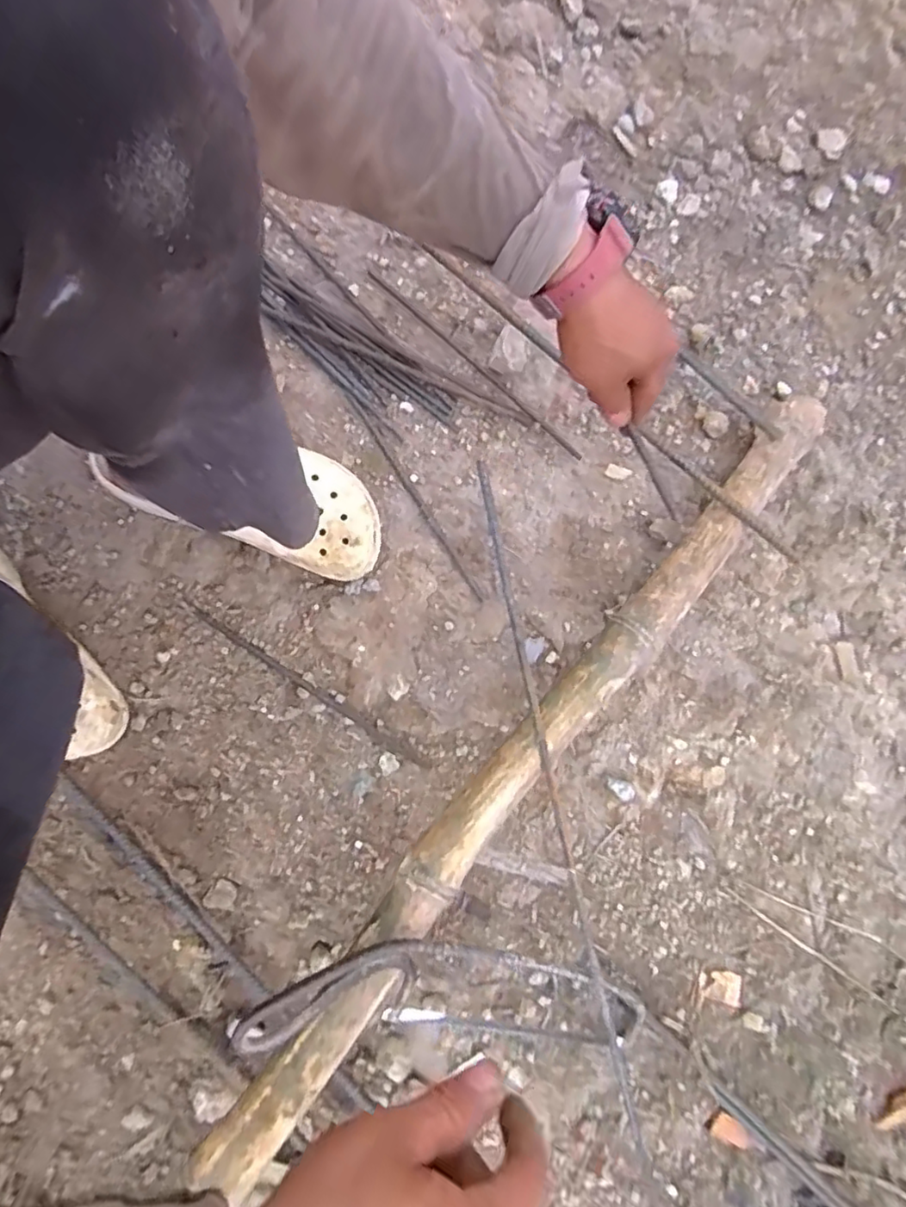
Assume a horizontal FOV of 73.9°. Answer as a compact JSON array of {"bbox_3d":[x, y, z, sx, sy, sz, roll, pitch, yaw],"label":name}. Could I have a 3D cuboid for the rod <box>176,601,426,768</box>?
[{"bbox_3d":[-0.154,0.092,0.648,0.311,0.011,0.012,36,81,-8],"label":"rod"}]

